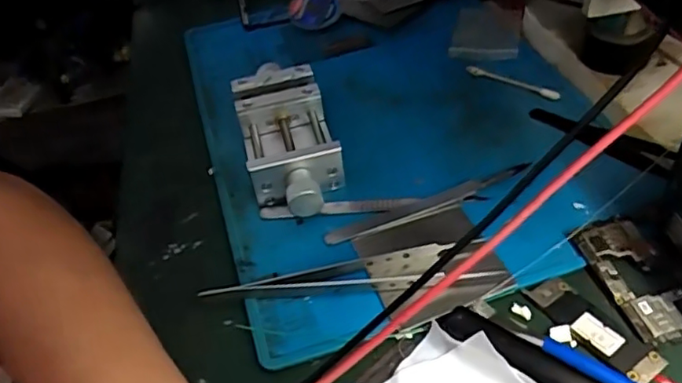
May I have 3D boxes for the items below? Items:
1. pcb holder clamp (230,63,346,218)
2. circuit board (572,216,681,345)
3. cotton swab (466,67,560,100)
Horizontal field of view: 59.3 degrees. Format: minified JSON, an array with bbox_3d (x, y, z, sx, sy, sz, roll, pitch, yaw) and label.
[{"bbox_3d":[-0.034,-0.036,0.380,0.056,0.035,0.128,-13,44,-6],"label":"pcb holder clamp"},{"bbox_3d":[0.147,0.042,0.298,0.032,0.006,0.071,-14,44,-7],"label":"circuit board"},{"bbox_3d":[0.120,-0.077,0.423,0.066,0.007,0.009,21,50,27],"label":"cotton swab"}]

